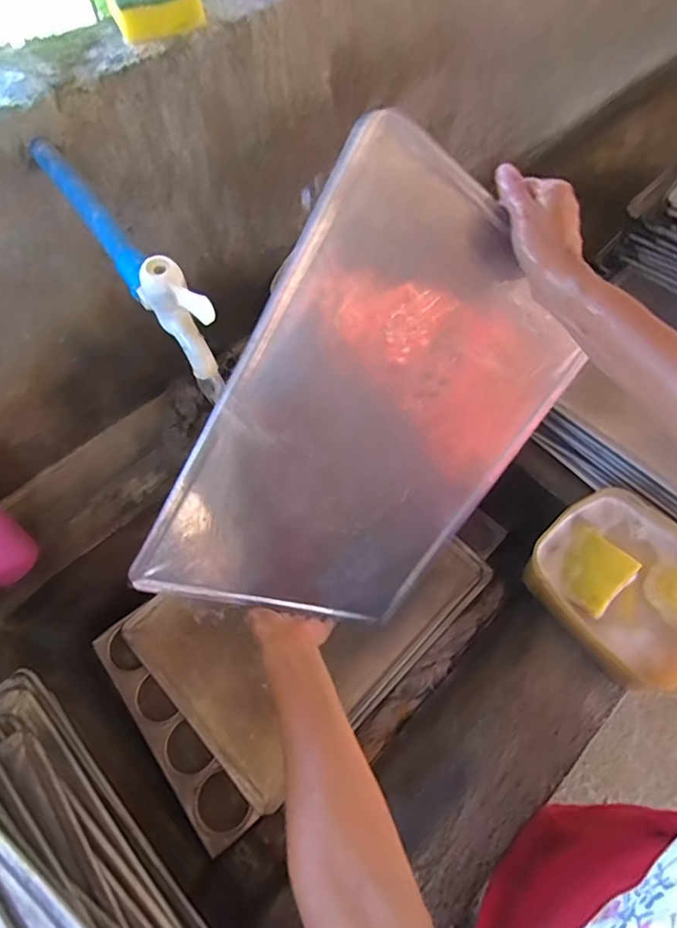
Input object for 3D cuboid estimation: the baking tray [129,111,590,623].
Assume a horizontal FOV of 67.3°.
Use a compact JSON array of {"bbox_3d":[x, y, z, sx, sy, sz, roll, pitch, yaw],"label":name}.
[{"bbox_3d":[0.047,-0.024,0.518,0.343,0.441,0.028,17,23,-35],"label":"baking tray"}]

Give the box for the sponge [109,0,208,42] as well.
[{"bbox_3d":[-0.169,-0.427,0.468,0.078,0.028,0.060,-19,64,-10],"label":"sponge"}]

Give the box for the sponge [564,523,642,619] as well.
[{"bbox_3d":[0.286,0.118,0.570,0.083,0.013,0.072,-39,69,-18],"label":"sponge"}]

